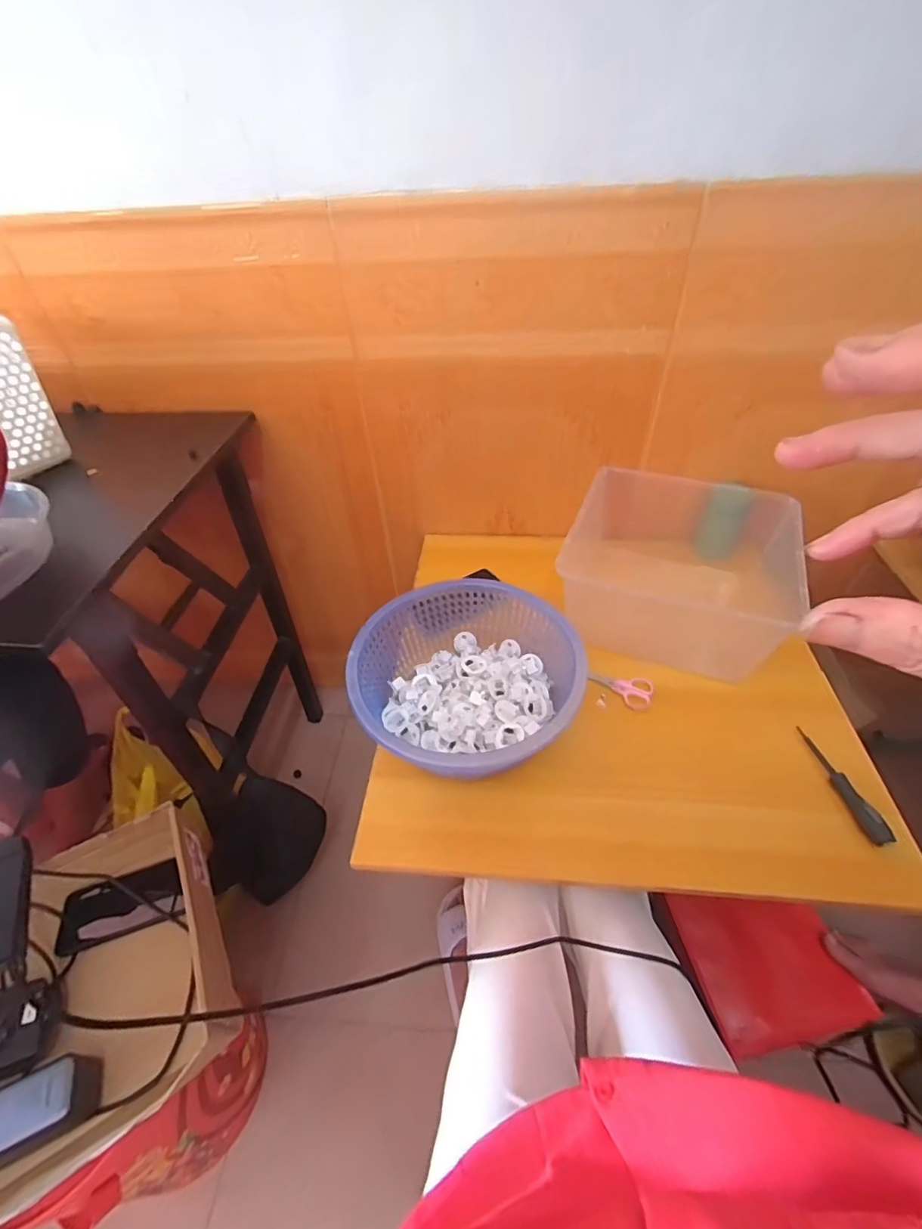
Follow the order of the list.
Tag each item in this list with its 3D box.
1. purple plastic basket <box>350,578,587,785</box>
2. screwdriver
[{"bbox_3d":[0.007,0.079,0.627,0.265,0.092,0.264,-2,45,2],"label":"purple plastic basket"},{"bbox_3d":[0.440,0.194,0.574,0.022,0.014,0.136,-9,45,-5],"label":"screwdriver"}]

